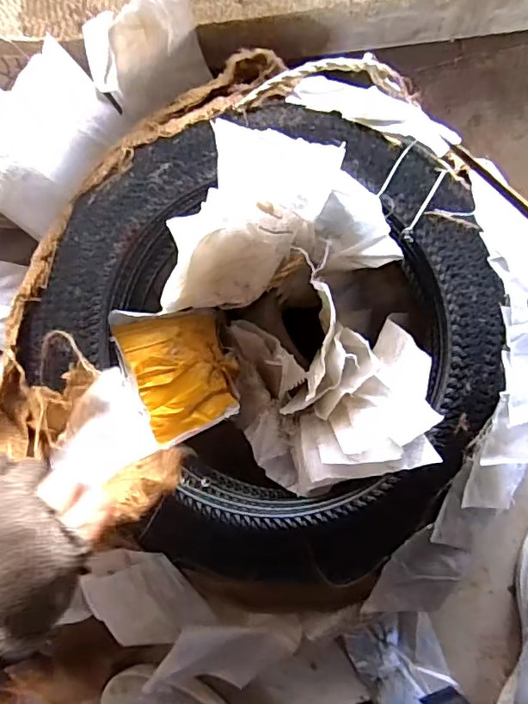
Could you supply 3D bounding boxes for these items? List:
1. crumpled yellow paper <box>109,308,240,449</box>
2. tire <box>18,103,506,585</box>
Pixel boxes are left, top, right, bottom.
[{"bbox_3d":[-0.066,0.011,0.440,0.086,0.021,0.111,-19,81,-25],"label":"crumpled yellow paper"},{"bbox_3d":[-0.010,-0.024,0.444,0.401,0.081,0.379,24,89,5],"label":"tire"}]

